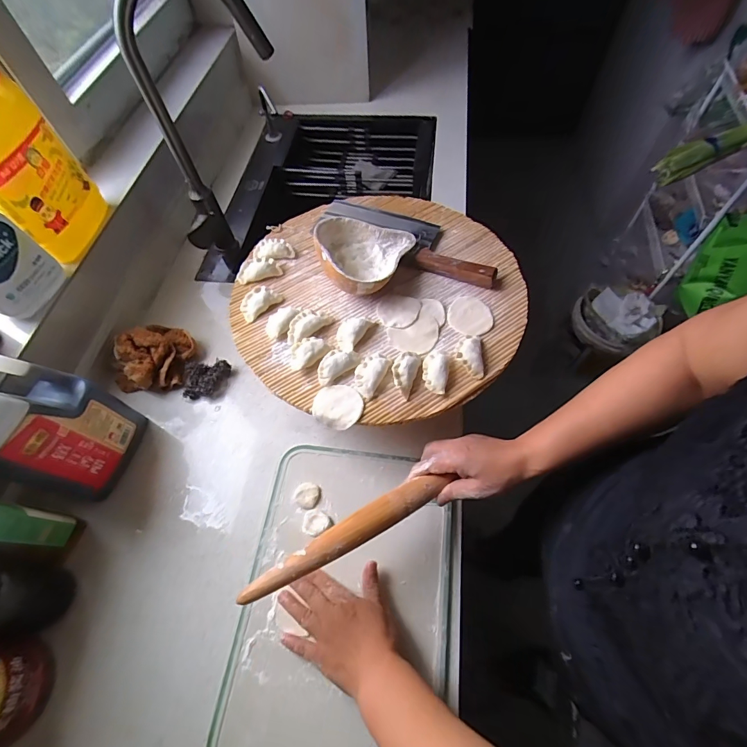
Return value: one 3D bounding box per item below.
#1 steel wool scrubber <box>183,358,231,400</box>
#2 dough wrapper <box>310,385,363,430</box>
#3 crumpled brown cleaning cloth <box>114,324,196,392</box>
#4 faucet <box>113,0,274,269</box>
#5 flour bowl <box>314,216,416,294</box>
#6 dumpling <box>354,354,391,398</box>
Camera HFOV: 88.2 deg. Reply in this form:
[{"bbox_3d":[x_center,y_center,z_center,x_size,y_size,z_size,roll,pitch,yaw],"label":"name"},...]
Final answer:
[{"bbox_3d":[-0.270,0.009,0.622,0.075,0.030,0.054,-6,61,0],"label":"steel wool scrubber"},{"bbox_3d":[-0.043,0.038,0.466,0.059,0.005,0.054,-2,61,3],"label":"dough wrapper"},{"bbox_3d":[-0.362,-0.032,0.627,0.106,0.068,0.112,10,62,9],"label":"crumpled brown cleaning cloth"},{"bbox_3d":[-0.251,-0.373,0.637,0.234,0.426,0.054,-31,64,-13],"label":"faucet"},{"bbox_3d":[-0.013,-0.160,0.542,0.129,0.069,0.122,-2,61,3],"label":"flour bowl"},{"bbox_3d":[-0.002,-0.002,0.484,0.035,0.015,0.063,26,66,17],"label":"dumpling"}]

